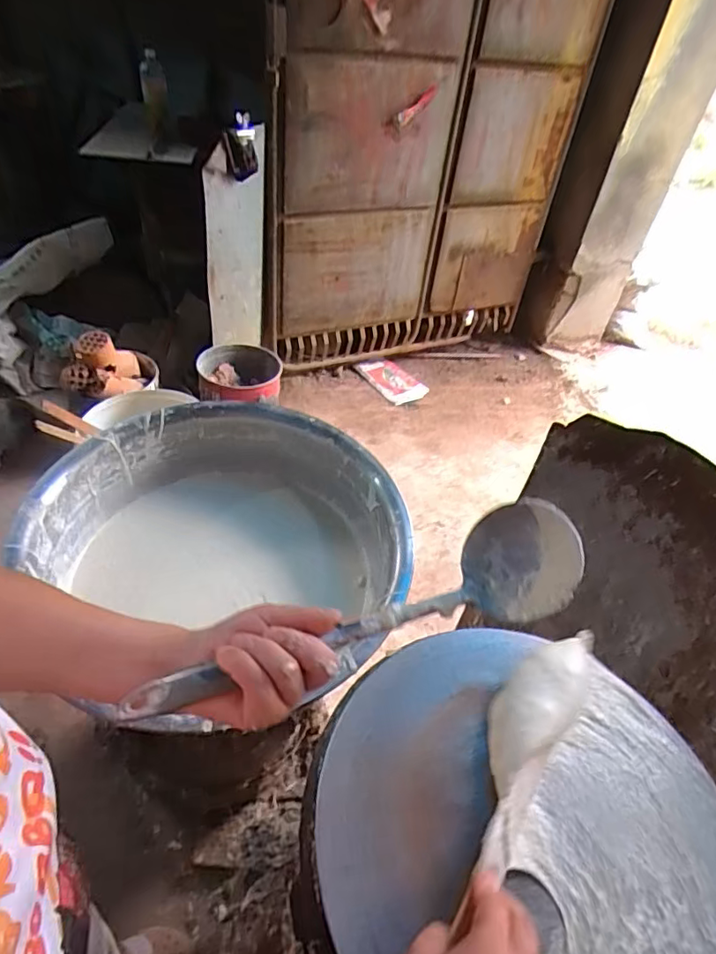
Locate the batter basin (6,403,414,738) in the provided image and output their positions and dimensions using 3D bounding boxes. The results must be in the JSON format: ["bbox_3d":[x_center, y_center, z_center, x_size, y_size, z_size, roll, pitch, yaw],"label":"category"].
[{"bbox_3d":[-0.210,0.122,0.858,0.535,0.194,0.520,4,43,-4],"label":"batter basin"}]

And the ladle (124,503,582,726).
[{"bbox_3d":[0.010,0.101,0.394,0.321,0.059,0.090,-18,49,-15],"label":"ladle"}]

